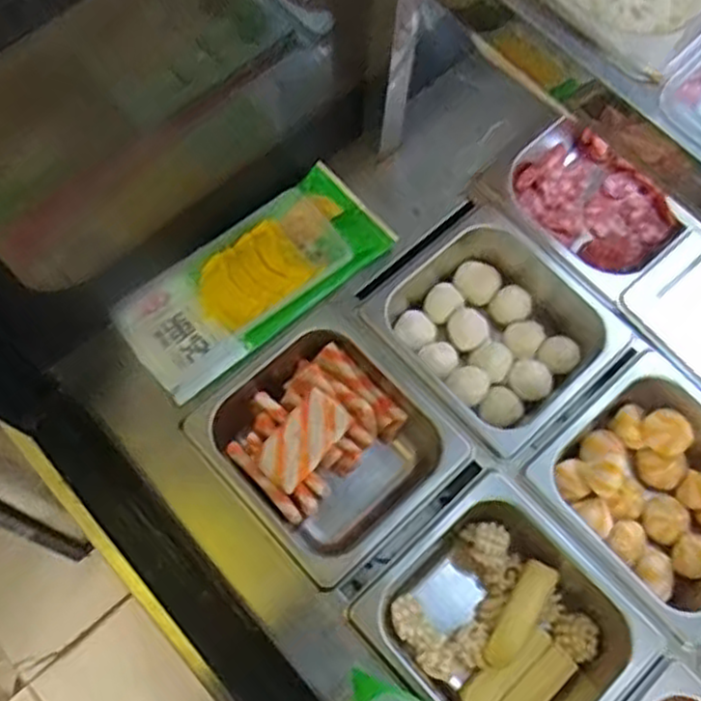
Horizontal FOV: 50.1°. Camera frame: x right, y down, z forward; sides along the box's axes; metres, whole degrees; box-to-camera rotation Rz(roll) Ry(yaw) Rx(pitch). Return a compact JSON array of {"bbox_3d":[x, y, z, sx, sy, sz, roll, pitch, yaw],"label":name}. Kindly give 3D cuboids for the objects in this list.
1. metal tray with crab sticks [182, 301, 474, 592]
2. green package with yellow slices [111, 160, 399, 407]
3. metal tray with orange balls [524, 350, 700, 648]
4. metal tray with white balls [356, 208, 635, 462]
[{"bbox_3d":[-0.016,0.080,0.615,0.160,0.082,0.172,-41,76,-13],"label":"metal tray with crab sticks"},{"bbox_3d":[-0.077,-0.060,0.611,0.222,0.023,0.096,-38,75,-12],"label":"green package with yellow slices"},{"bbox_3d":[0.244,0.111,0.591,0.161,0.063,0.169,-40,76,-13],"label":"metal tray with orange balls"},{"bbox_3d":[0.125,-0.019,0.640,0.161,0.062,0.169,-41,76,-13],"label":"metal tray with white balls"}]

